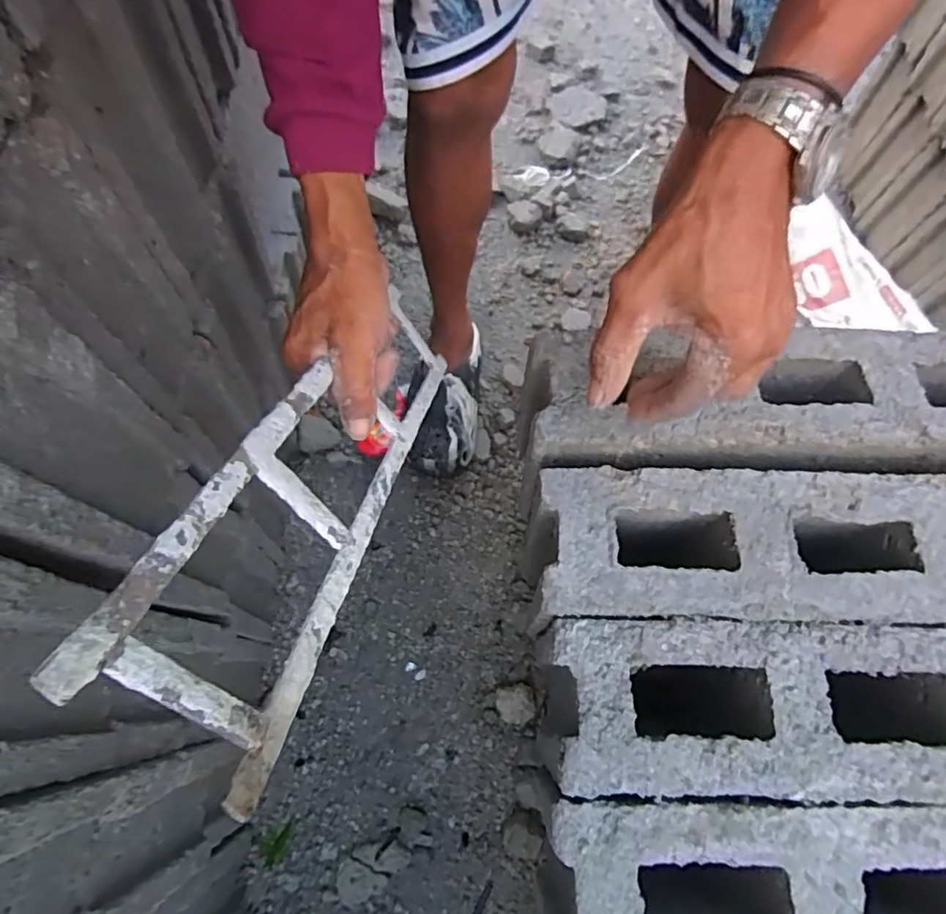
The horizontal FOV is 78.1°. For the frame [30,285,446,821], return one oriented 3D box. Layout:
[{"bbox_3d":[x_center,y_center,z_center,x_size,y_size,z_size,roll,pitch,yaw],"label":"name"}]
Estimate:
[{"bbox_3d":[-0.075,-0.007,0.340,0.085,0.009,0.373,50,27,-21],"label":"frame"}]

